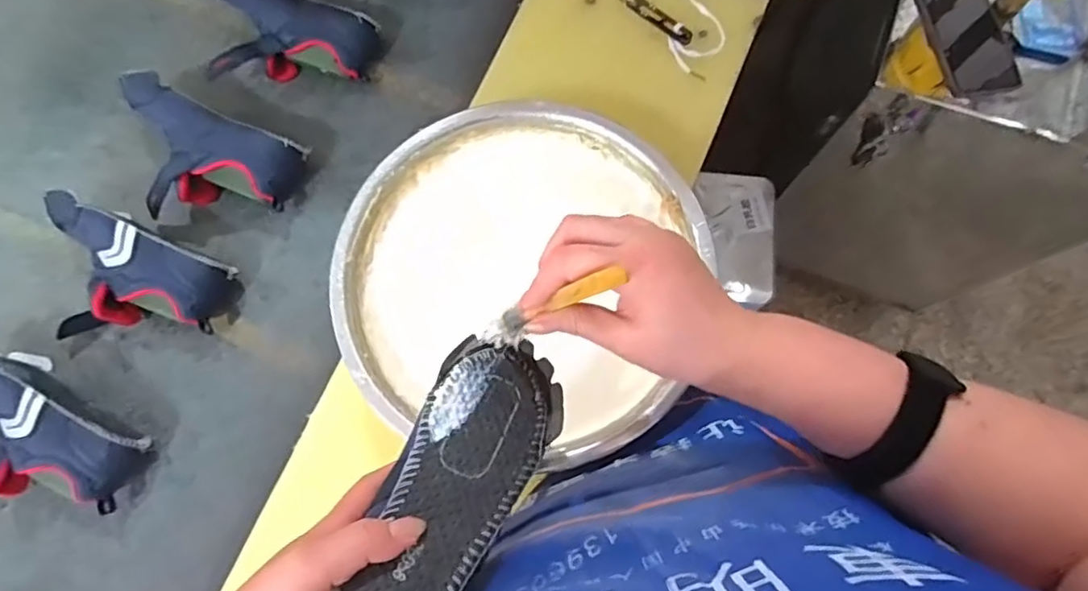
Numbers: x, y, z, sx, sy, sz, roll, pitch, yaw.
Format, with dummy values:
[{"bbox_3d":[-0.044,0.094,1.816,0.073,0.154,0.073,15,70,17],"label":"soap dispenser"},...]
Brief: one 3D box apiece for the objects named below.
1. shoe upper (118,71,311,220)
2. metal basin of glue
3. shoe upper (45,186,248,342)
[{"bbox_3d":[-0.399,-0.152,0.683,0.220,0.076,0.131,23,77,6],"label":"shoe upper"},{"bbox_3d":[-0.025,-0.023,0.582,0.328,0.094,0.315,0,75,0],"label":"metal basin of glue"},{"bbox_3d":[-0.461,-0.012,0.647,0.221,0.081,0.136,18,76,5],"label":"shoe upper"}]

